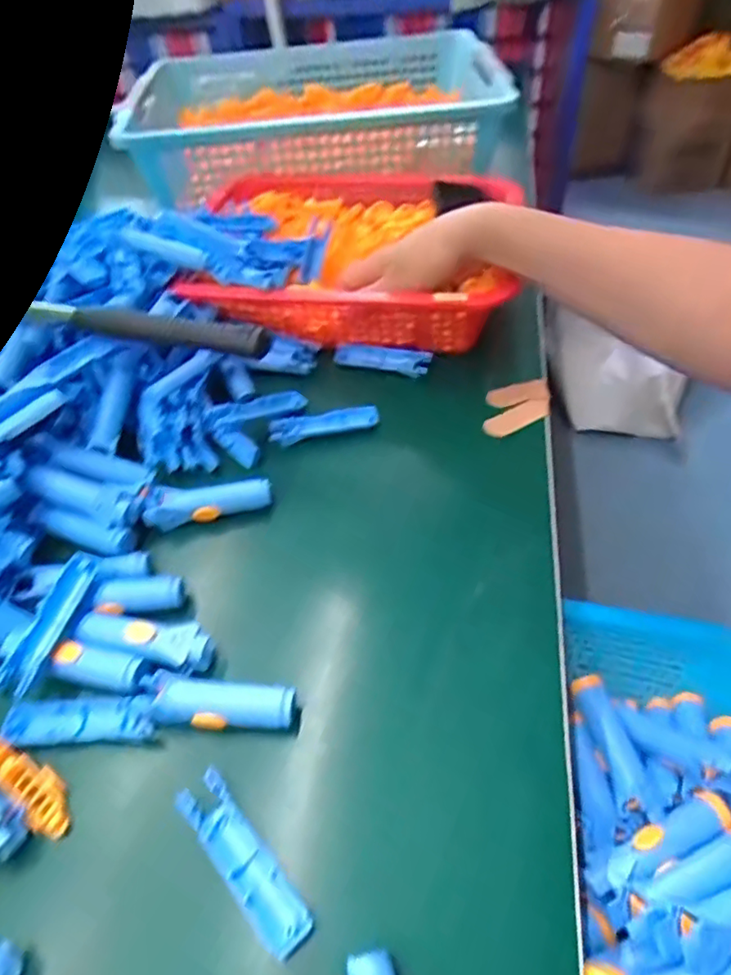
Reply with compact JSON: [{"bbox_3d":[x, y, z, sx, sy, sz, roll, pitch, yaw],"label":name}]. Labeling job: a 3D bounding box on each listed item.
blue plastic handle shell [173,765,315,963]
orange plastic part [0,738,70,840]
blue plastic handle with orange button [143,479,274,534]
[{"bbox_3d":[-0.052,0.158,0.251,0.021,0.008,0.077,-37,55,-24],"label":"blue plastic handle shell"},{"bbox_3d":[-0.162,0.137,0.277,0.064,0.013,0.019,24,55,25],"label":"orange plastic part"},{"bbox_3d":[-0.100,0.008,0.374,0.078,0.021,0.016,-11,48,-4],"label":"blue plastic handle with orange button"}]

